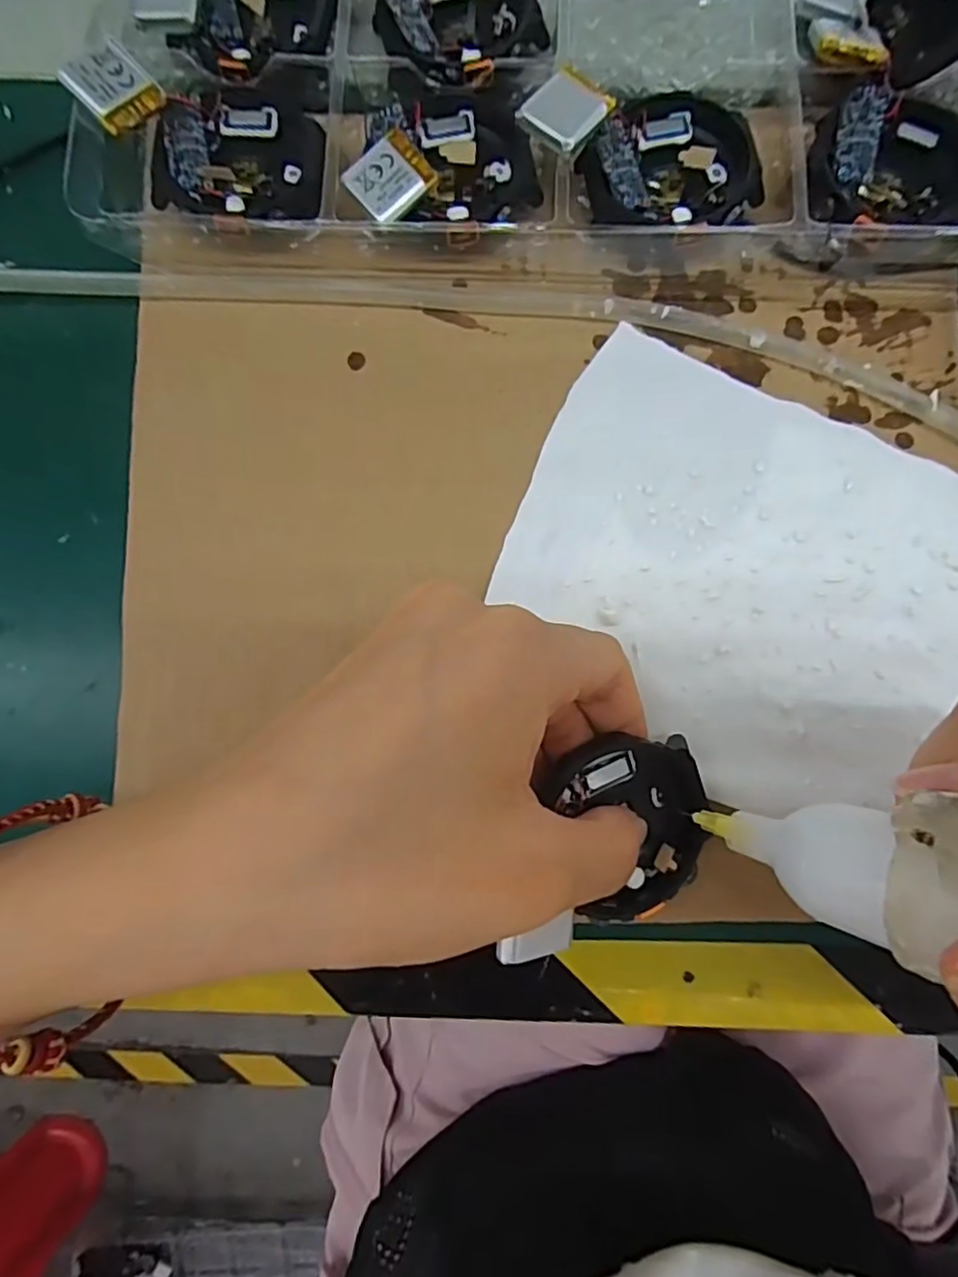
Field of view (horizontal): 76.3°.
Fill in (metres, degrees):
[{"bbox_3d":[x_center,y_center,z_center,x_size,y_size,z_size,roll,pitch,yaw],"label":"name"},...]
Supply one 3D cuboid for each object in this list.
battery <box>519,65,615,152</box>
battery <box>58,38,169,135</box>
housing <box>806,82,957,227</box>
[{"bbox_3d":[0.026,-0.157,0.180,0.020,0.004,0.024,42,83,6],"label":"battery"},{"bbox_3d":[-0.108,-0.164,0.182,0.022,0.004,0.022,44,73,-9],"label":"battery"},{"bbox_3d":[0.128,-0.148,0.193,0.053,0.019,0.043,-8,84,0],"label":"housing"}]

